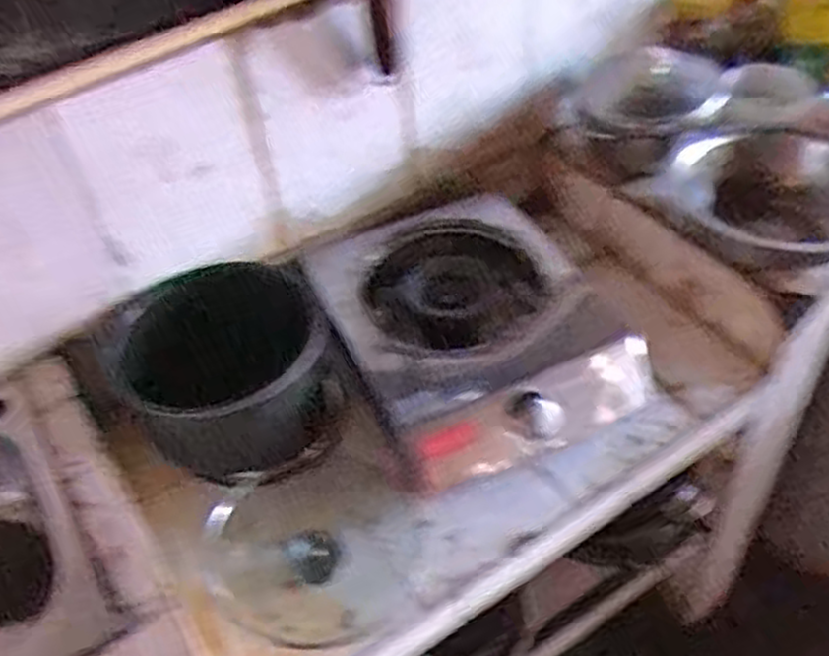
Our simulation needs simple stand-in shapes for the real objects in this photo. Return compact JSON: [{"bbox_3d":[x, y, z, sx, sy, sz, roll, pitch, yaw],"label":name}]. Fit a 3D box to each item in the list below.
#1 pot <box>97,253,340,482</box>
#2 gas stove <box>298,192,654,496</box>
[{"bbox_3d":[-0.214,0.049,0.912,0.205,0.160,0.244,-27,49,-19],"label":"pot"},{"bbox_3d":[0.067,-0.005,0.970,0.300,0.102,0.368,-21,47,-14],"label":"gas stove"}]

